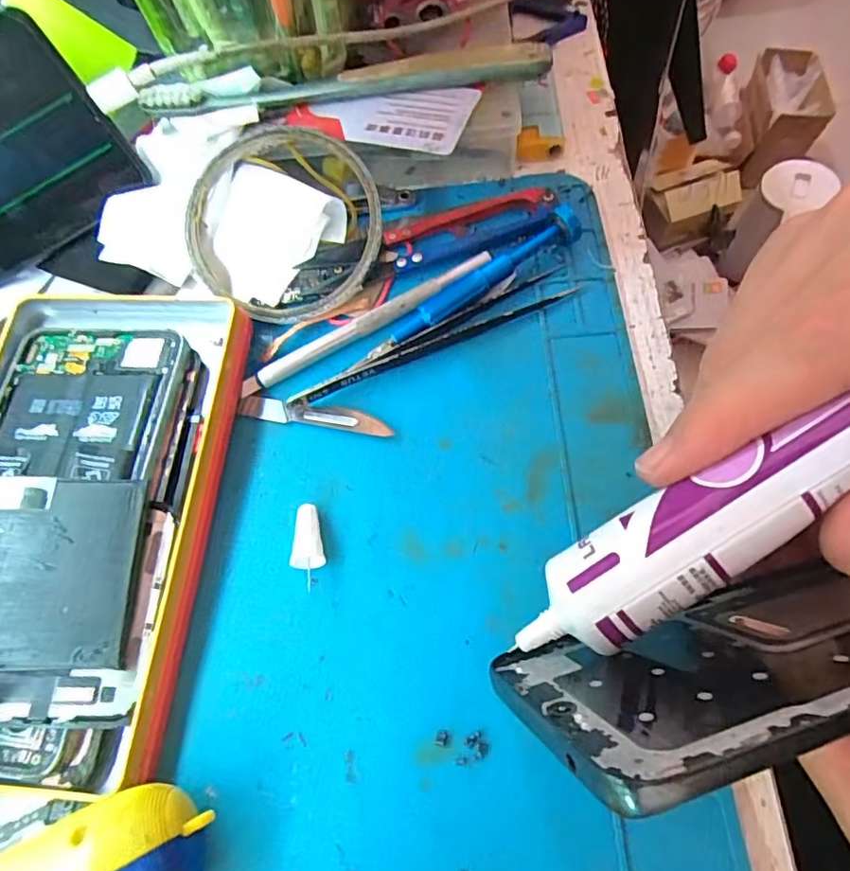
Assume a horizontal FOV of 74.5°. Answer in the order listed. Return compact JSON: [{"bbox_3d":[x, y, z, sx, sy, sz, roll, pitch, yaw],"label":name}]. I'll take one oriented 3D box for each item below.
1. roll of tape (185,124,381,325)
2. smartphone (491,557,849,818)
[{"bbox_3d":[-0.063,-0.094,0.239,0.088,0.015,0.088,-31,88,3],"label":"roll of tape"},{"bbox_3d":[0.091,0.051,0.141,0.144,0.075,0.006,-11,88,-18],"label":"smartphone"}]

